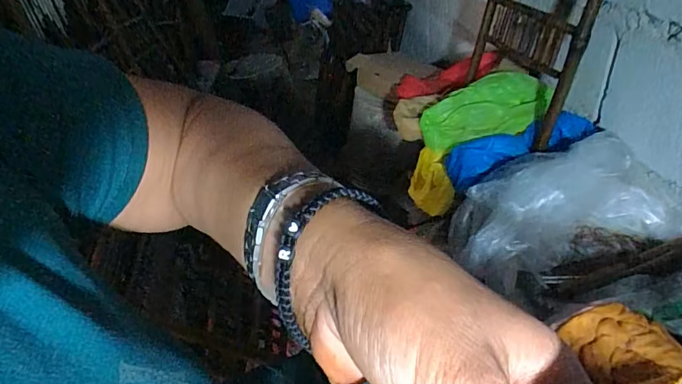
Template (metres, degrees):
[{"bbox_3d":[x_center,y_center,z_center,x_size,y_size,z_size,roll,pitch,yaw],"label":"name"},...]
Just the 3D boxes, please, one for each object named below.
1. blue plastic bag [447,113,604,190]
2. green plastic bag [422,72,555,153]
[{"bbox_3d":[0.341,-0.075,0.817,0.303,0.070,0.091,-13,38,-8],"label":"blue plastic bag"},{"bbox_3d":[0.296,-0.160,0.878,0.259,0.088,0.115,-19,37,6],"label":"green plastic bag"}]

